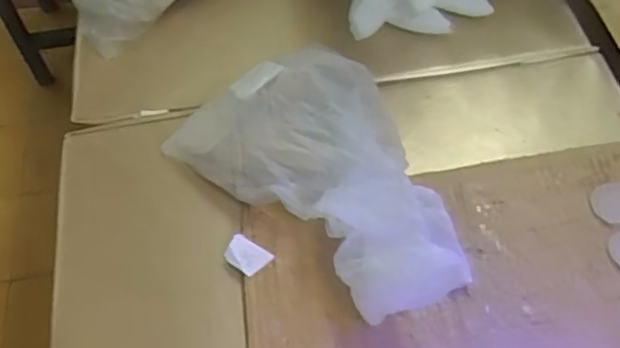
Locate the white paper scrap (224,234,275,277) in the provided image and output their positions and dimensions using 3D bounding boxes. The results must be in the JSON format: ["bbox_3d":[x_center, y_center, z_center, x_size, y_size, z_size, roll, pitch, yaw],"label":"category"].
[{"bbox_3d":[-0.042,0.054,0.412,0.028,0.004,0.020,33,70,11],"label":"white paper scrap"}]

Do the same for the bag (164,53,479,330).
[{"bbox_3d":[0.022,-0.012,0.419,0.238,0.076,0.144,38,65,23],"label":"bag"}]

